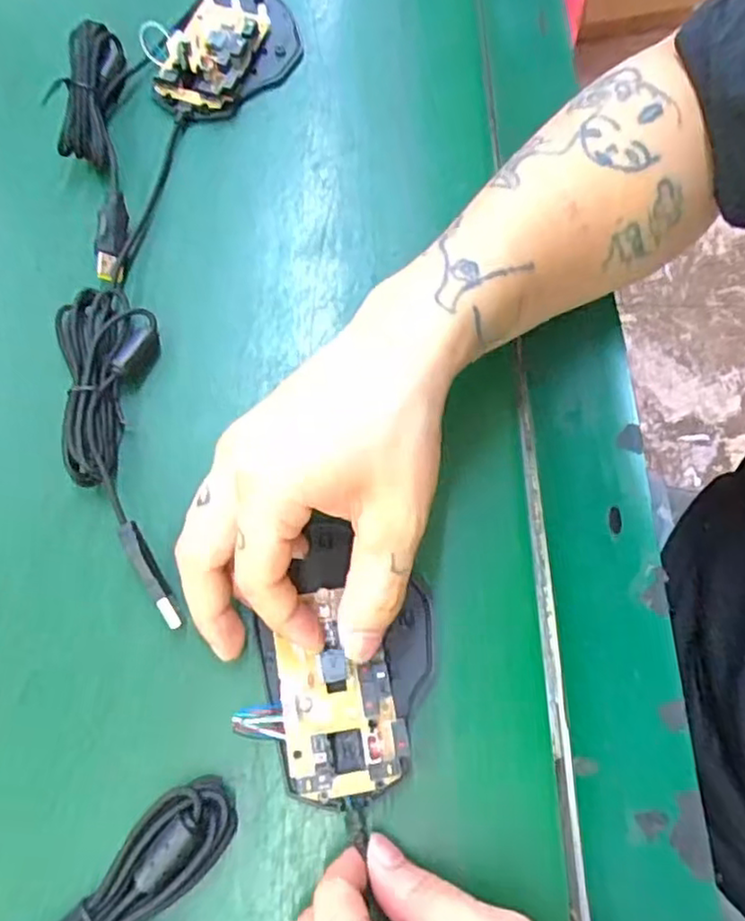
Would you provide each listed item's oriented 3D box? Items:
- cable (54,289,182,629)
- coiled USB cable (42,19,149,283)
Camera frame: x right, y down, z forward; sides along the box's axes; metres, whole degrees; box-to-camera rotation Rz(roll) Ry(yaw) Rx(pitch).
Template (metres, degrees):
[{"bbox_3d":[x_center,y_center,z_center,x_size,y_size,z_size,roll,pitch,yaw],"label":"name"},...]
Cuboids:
[{"bbox_3d":[-0.114,-0.009,0.301,0.046,0.018,0.169,-15,71,-7],"label":"cable"},{"bbox_3d":[-0.150,-0.179,0.358,0.042,0.018,0.172,-1,70,-1],"label":"coiled USB cable"}]

